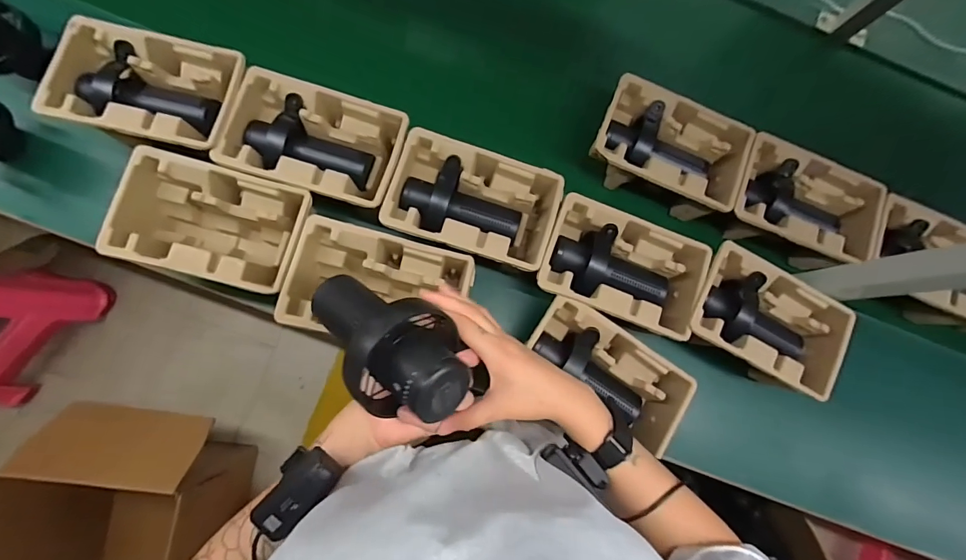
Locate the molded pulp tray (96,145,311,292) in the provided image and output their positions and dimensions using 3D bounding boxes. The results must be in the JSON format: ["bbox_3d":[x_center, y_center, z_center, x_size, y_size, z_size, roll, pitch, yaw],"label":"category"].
[{"bbox_3d":[-0.360,-0.070,0.594,0.227,0.123,0.144,14,82,-4],"label":"molded pulp tray"}]

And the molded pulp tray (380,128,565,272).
[{"bbox_3d":[-0.015,-0.108,0.621,0.228,0.092,0.146,18,81,-4],"label":"molded pulp tray"}]

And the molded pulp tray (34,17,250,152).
[{"bbox_3d":[-0.449,-0.257,0.571,0.227,0.058,0.143,12,82,-5],"label":"molded pulp tray"}]

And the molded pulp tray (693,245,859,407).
[{"bbox_3d":[0.410,0.062,0.617,0.221,0.066,0.159,25,81,-3],"label":"molded pulp tray"}]

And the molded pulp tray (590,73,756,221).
[{"bbox_3d":[0.288,-0.205,0.672,0.226,0.090,0.150,22,81,-3],"label":"molded pulp tray"}]

